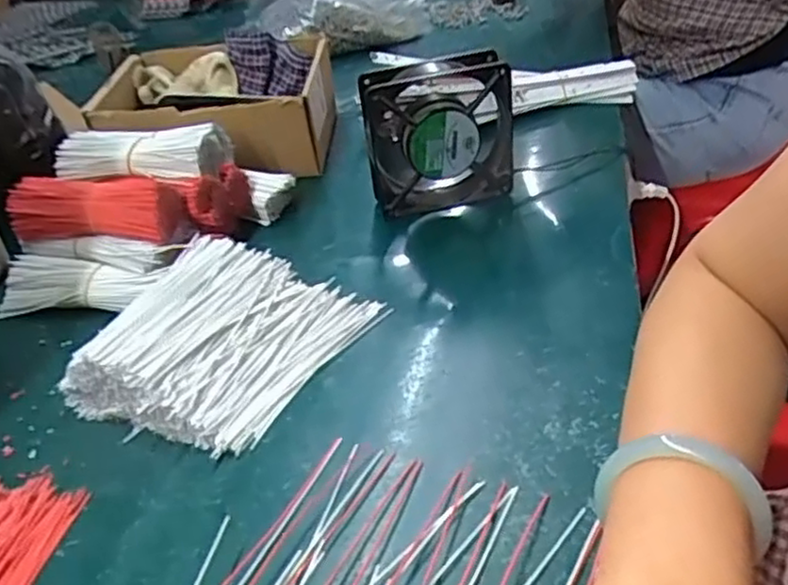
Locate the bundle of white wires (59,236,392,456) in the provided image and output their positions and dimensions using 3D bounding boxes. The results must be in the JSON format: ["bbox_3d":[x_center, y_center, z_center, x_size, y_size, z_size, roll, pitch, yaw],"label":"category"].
[{"bbox_3d":[-0.113,0.027,0.472,0.157,0.043,0.159,9,37,24],"label":"bundle of white wires"}]

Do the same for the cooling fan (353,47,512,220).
[{"bbox_3d":[0.038,-0.128,0.598,0.123,0.126,0.043,-10,33,-4],"label":"cooling fan"}]

